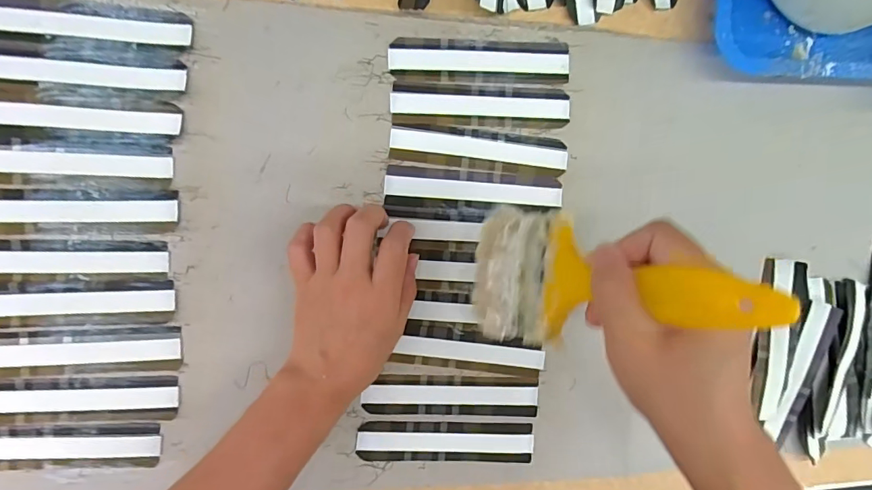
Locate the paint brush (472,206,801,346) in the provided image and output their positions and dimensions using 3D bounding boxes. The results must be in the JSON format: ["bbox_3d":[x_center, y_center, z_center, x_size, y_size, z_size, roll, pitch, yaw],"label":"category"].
[{"bbox_3d":[0.083,0.017,0.255,0.014,0.195,0.084,8,85,-29],"label":"paint brush"}]

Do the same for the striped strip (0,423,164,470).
[{"bbox_3d":[-0.274,0.145,0.333,0.143,0.007,0.033,2,92,-8],"label":"striped strip"}]

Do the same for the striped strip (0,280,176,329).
[{"bbox_3d":[-0.262,0.042,0.329,0.141,0.004,0.032,-1,93,-8],"label":"striped strip"}]

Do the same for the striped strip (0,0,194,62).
[{"bbox_3d":[-0.247,-0.151,0.324,0.141,0.005,0.033,2,94,-11],"label":"striped strip"}]

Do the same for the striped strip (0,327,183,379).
[{"bbox_3d":[-0.258,0.076,0.332,0.141,0.004,0.033,0,89,-10],"label":"striped strip"}]

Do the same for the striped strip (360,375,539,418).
[{"bbox_3d":[0.014,0.121,0.374,0.139,0.004,0.032,4,92,-8],"label":"striped strip"}]

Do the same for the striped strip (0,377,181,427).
[{"bbox_3d":[-0.261,0.112,0.333,0.142,0.009,0.032,2,92,-8],"label":"striped strip"}]

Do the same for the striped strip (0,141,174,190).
[{"bbox_3d":[-0.262,-0.056,0.327,0.140,0.007,0.031,2,92,-8],"label":"striped strip"}]

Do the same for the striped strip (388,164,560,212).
[{"bbox_3d":[0.032,-0.043,0.370,0.141,0.005,0.031,3,92,-8],"label":"striped strip"}]

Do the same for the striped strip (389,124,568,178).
[{"bbox_3d":[0.036,-0.076,0.370,0.141,0.004,0.031,5,92,-9],"label":"striped strip"}]

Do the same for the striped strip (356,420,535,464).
[{"bbox_3d":[0.010,0.160,0.376,0.141,0.004,0.033,4,92,-8],"label":"striped strip"}]

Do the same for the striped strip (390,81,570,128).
[{"bbox_3d":[0.036,-0.110,0.366,0.140,0.005,0.031,-1,93,-8],"label":"striped strip"}]

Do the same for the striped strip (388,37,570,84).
[{"bbox_3d":[0.035,-0.145,0.363,0.140,0.004,0.030,0,92,-8],"label":"striped strip"}]

